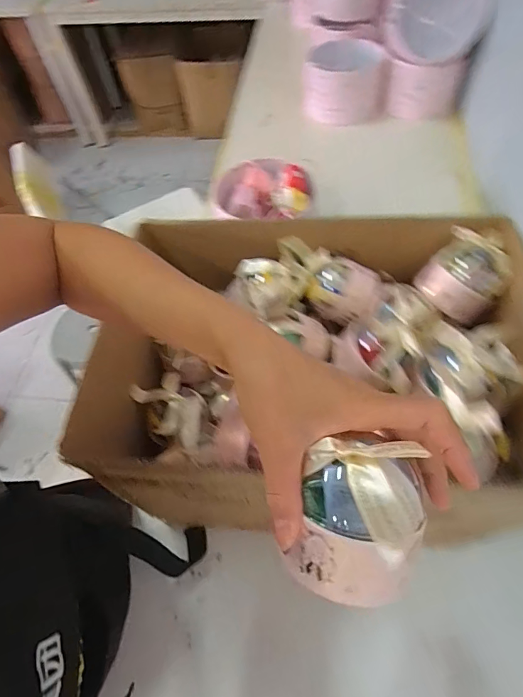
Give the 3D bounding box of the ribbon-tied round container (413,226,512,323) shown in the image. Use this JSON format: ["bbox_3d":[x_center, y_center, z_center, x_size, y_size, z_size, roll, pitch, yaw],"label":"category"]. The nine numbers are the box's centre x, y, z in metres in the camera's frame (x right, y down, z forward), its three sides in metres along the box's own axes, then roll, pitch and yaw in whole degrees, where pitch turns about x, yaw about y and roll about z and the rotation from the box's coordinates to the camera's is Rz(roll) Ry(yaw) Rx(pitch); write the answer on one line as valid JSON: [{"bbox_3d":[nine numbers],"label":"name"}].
[{"bbox_3d":[0.245,-0.087,0.488,0.093,0.062,0.079,33,66,23],"label":"ribbon-tied round container"}]

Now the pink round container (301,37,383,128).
[{"bbox_3d":[0.244,-0.794,1.214,0.227,0.159,0.205,1,58,6],"label":"pink round container"}]

